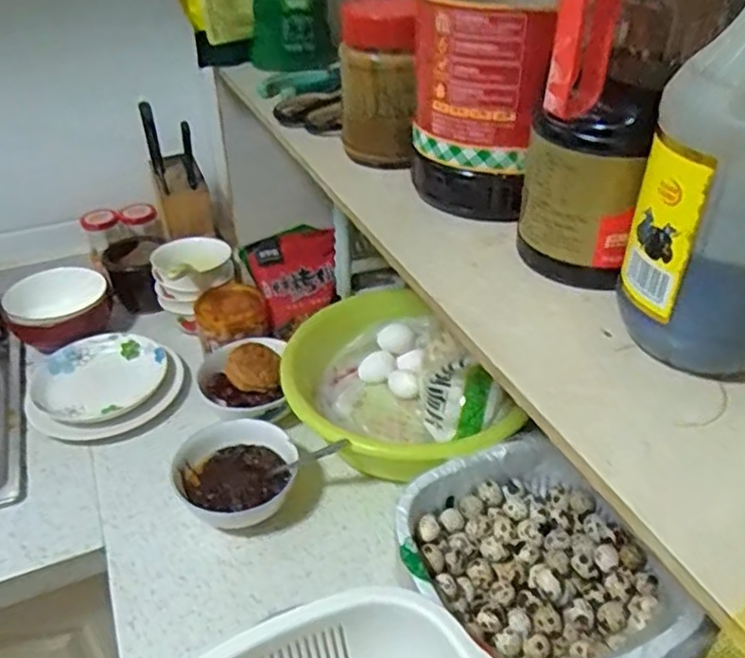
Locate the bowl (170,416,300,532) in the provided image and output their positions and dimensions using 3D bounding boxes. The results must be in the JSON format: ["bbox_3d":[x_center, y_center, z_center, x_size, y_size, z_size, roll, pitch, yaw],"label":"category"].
[{"bbox_3d":[-0.149,0.171,0.759,0.126,0.065,0.135,0,37,0],"label":"bowl"}]

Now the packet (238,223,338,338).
[{"bbox_3d":[-0.105,-0.076,0.966,0.126,0.134,0.027,-26,7,-10],"label":"packet"}]

